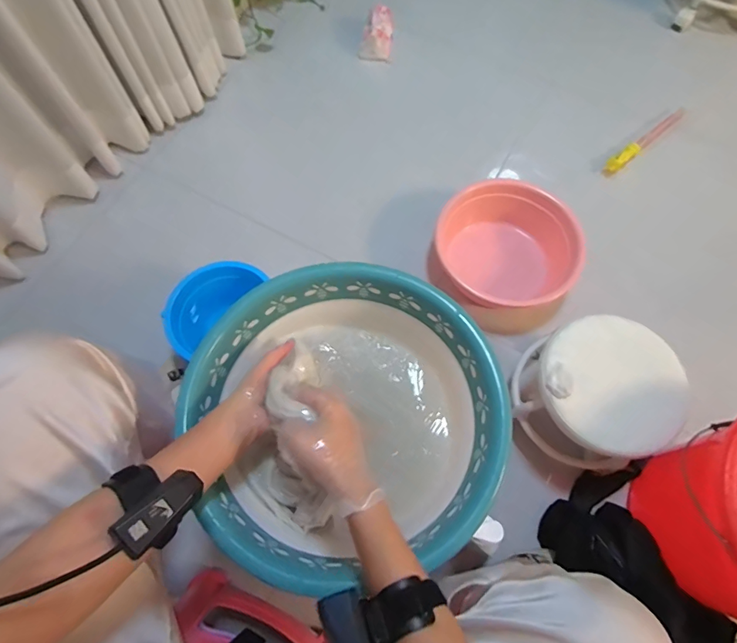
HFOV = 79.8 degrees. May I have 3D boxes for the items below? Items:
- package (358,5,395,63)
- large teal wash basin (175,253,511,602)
[{"bbox_3d":[0.032,-0.830,1.270,0.091,0.072,0.156,16,68,6],"label":"package"},{"bbox_3d":[-0.028,0.111,0.555,0.355,0.118,0.346,0,67,0],"label":"large teal wash basin"}]

